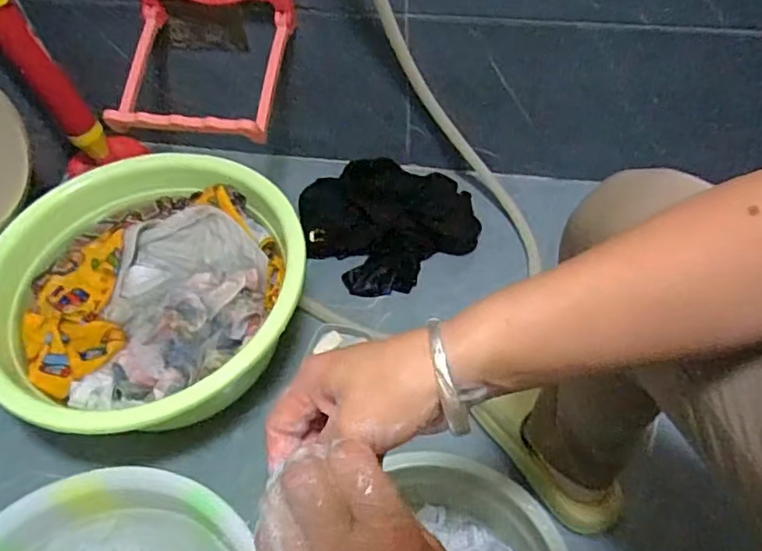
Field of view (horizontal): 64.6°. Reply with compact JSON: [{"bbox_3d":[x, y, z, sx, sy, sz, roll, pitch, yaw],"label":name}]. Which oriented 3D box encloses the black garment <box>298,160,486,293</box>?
[{"bbox_3d":[0.006,-0.093,0.943,0.241,0.052,0.220,-2,53,2],"label":"black garment"}]

